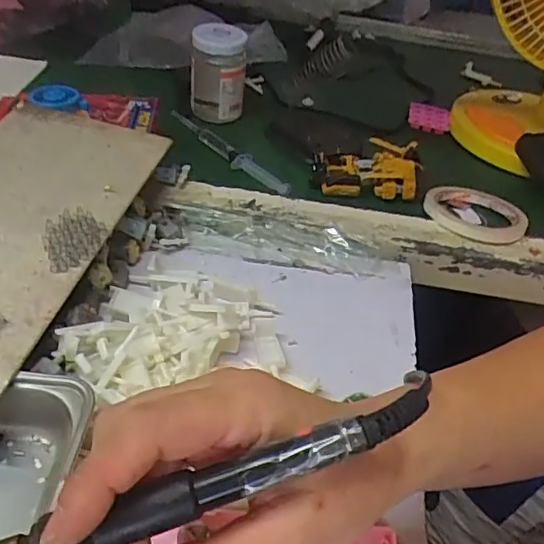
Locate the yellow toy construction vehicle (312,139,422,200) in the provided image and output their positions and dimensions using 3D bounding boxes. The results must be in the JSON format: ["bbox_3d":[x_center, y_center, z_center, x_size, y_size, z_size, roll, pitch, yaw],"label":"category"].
[{"bbox_3d":[0.097,-0.110,0.593,0.109,0.034,0.072,7,42,-1],"label":"yellow toy construction vehicle"}]

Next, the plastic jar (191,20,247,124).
[{"bbox_3d":[-0.062,-0.238,0.661,0.059,0.096,0.064,1,42,-7],"label":"plastic jar"}]

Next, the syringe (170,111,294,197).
[{"bbox_3d":[-0.044,-0.133,0.615,0.024,0.010,0.190,-26,52,-32],"label":"syringe"}]

